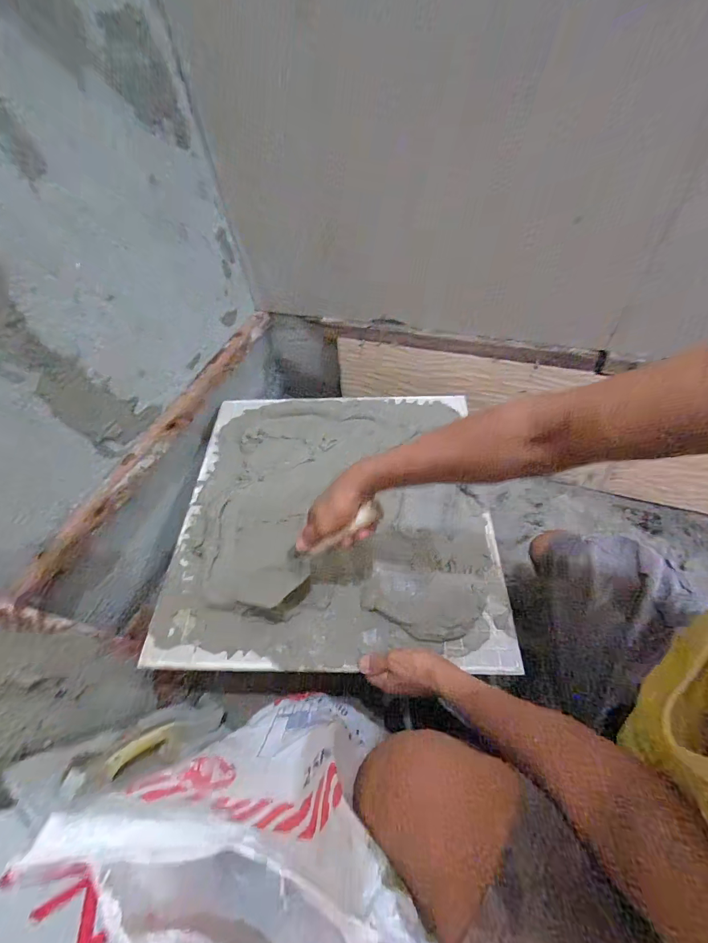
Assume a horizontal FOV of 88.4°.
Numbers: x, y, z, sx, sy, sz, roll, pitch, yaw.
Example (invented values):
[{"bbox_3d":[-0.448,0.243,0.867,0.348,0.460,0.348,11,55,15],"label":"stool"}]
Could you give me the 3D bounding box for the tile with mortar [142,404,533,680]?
[{"bbox_3d":[-0.040,0.062,0.735,0.599,0.037,0.595,-2,53,4],"label":"tile with mortar"}]

